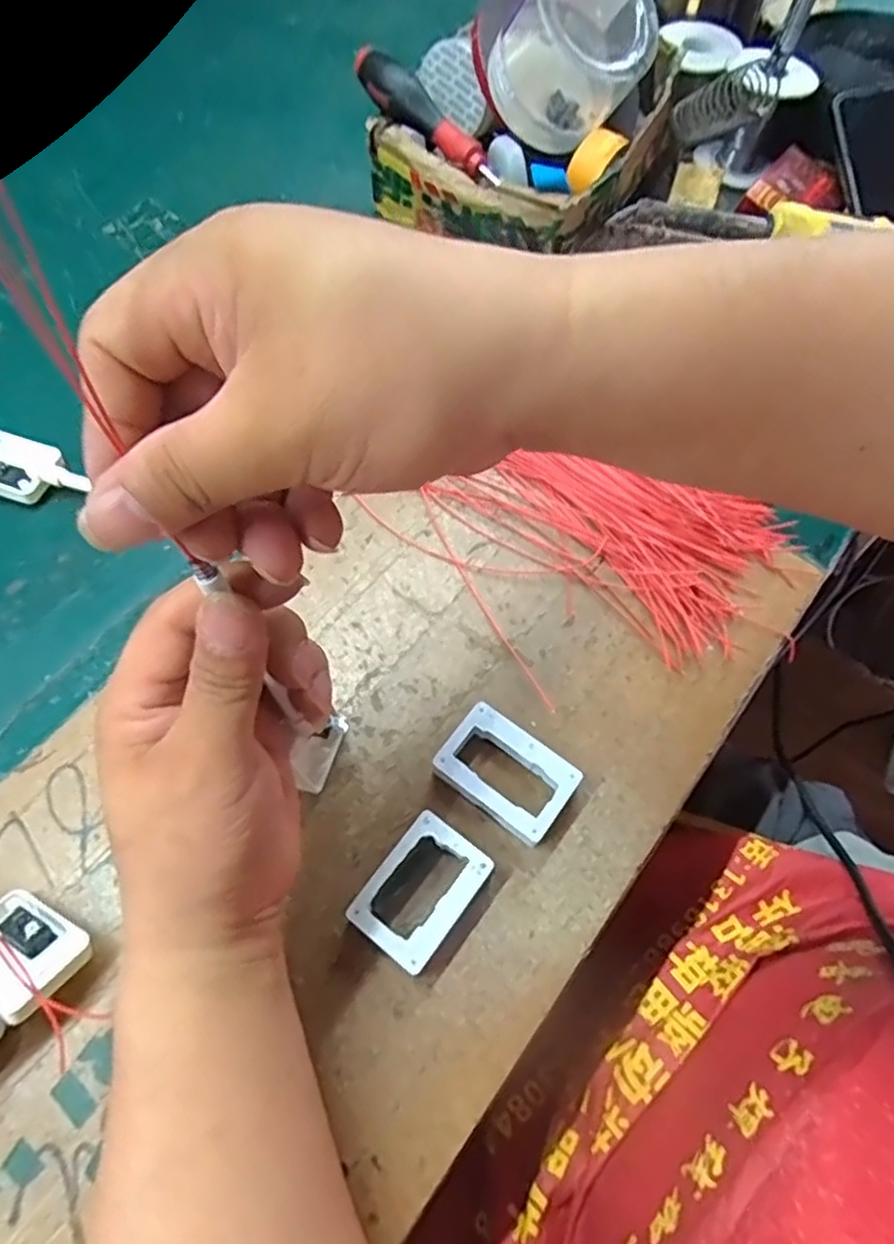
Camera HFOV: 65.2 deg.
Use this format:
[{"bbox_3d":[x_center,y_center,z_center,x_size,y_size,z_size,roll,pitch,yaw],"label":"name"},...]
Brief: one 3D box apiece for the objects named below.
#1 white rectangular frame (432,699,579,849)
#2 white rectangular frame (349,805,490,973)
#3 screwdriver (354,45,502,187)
[{"bbox_3d":[0.027,0.072,0.330,0.060,0.017,0.042,35,69,15],"label":"white rectangular frame"},{"bbox_3d":[-0.011,0.118,0.306,0.040,0.017,0.056,35,69,16],"label":"white rectangular frame"},{"bbox_3d":[-0.014,-0.336,0.466,0.121,0.021,0.020,43,70,2],"label":"screwdriver"}]

